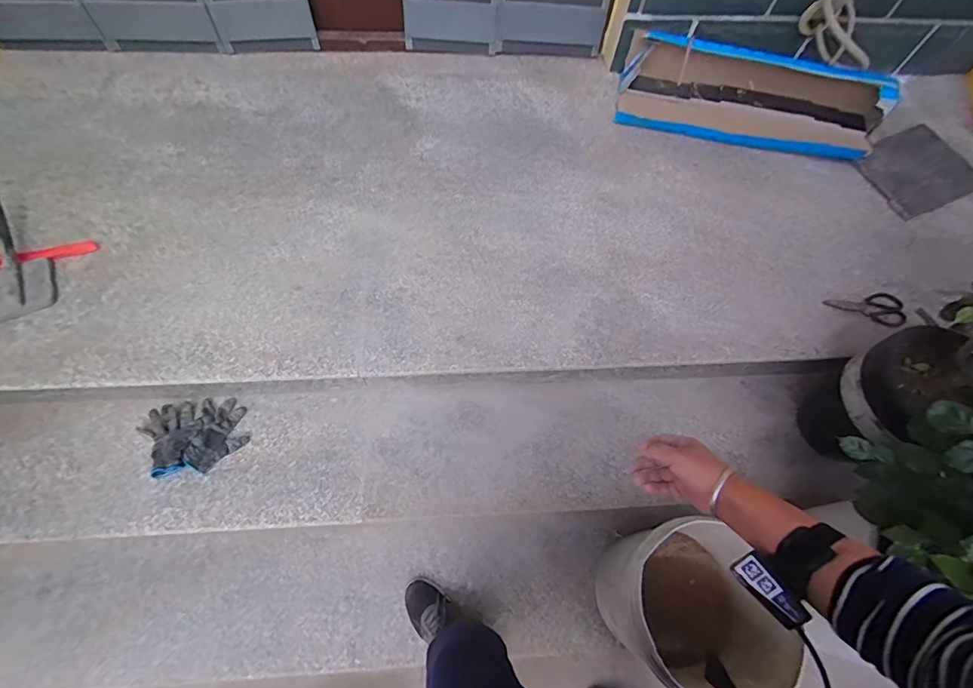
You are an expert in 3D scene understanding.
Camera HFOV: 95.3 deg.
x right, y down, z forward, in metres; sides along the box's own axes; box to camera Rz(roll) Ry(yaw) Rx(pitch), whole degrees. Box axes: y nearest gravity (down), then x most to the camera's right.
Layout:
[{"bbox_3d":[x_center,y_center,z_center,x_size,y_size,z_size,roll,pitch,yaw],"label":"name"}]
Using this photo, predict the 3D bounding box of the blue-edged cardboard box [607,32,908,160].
[{"bbox_3d":[0.876,-0.781,1.410,0.867,0.129,0.302,8,66,1],"label":"blue-edged cardboard box"}]

